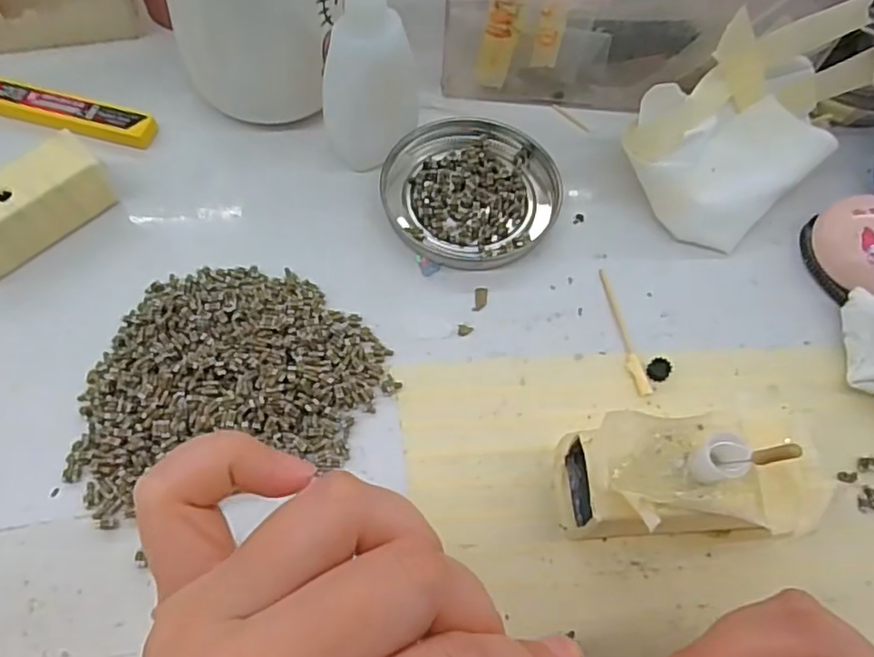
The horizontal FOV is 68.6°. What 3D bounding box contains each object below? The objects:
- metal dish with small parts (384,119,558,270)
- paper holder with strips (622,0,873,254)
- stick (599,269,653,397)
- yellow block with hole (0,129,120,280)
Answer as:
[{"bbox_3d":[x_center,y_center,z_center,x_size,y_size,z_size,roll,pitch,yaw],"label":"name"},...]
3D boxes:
[{"bbox_3d":[0.016,-0.064,0.292,0.077,0.008,0.081,1,63,-2],"label":"metal dish with small parts"},{"bbox_3d":[0.137,-0.093,0.281,0.104,0.064,0.067,-39,71,-19],"label":"paper holder with strips"},{"bbox_3d":[0.077,0.000,0.265,0.006,0.004,0.059,-9,64,-8],"label":"stick"},{"bbox_3d":[-0.168,-0.049,0.264,0.025,0.027,0.065,41,68,16],"label":"yellow block with hole"}]

